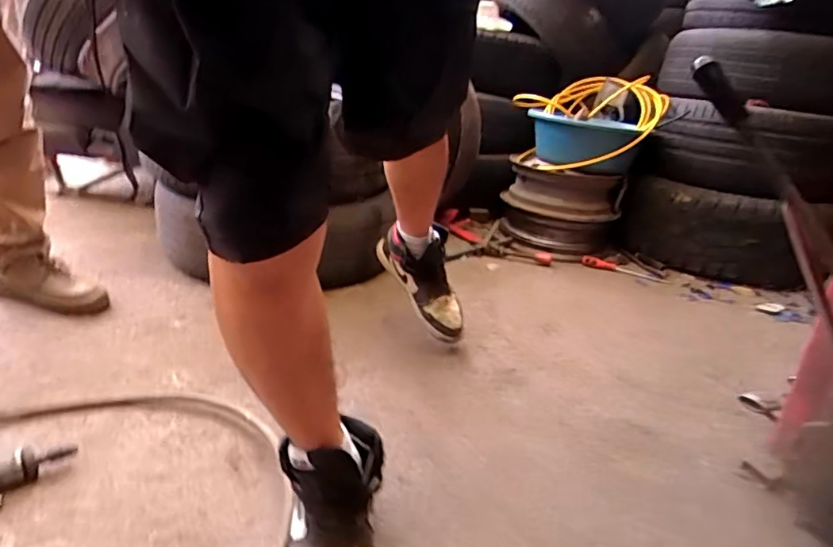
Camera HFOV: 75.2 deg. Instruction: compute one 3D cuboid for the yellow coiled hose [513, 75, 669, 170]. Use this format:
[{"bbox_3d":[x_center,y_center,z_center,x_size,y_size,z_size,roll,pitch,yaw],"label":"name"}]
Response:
[{"bbox_3d":[0.532,-0.481,1.733,0.450,0.296,0.380,9,24,10],"label":"yellow coiled hose"}]

